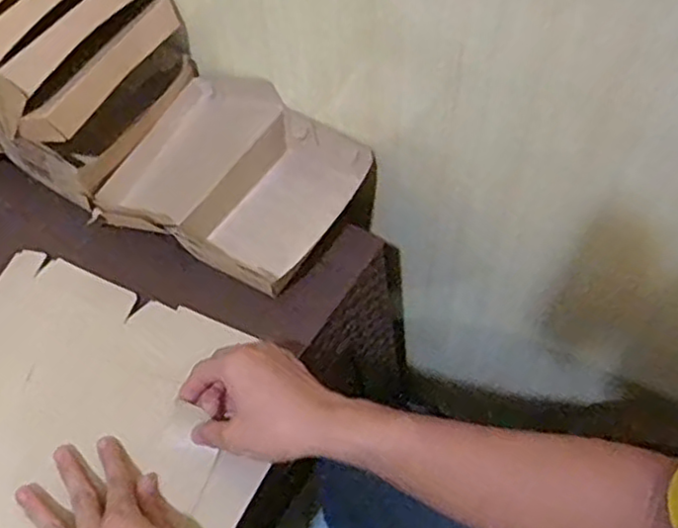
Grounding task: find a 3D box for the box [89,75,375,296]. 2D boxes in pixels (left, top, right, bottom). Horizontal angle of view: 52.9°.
[{"bbox_3d":[-0.113,-0.090,0.692,0.223,0.057,0.194,25,60,18],"label":"box"}]

